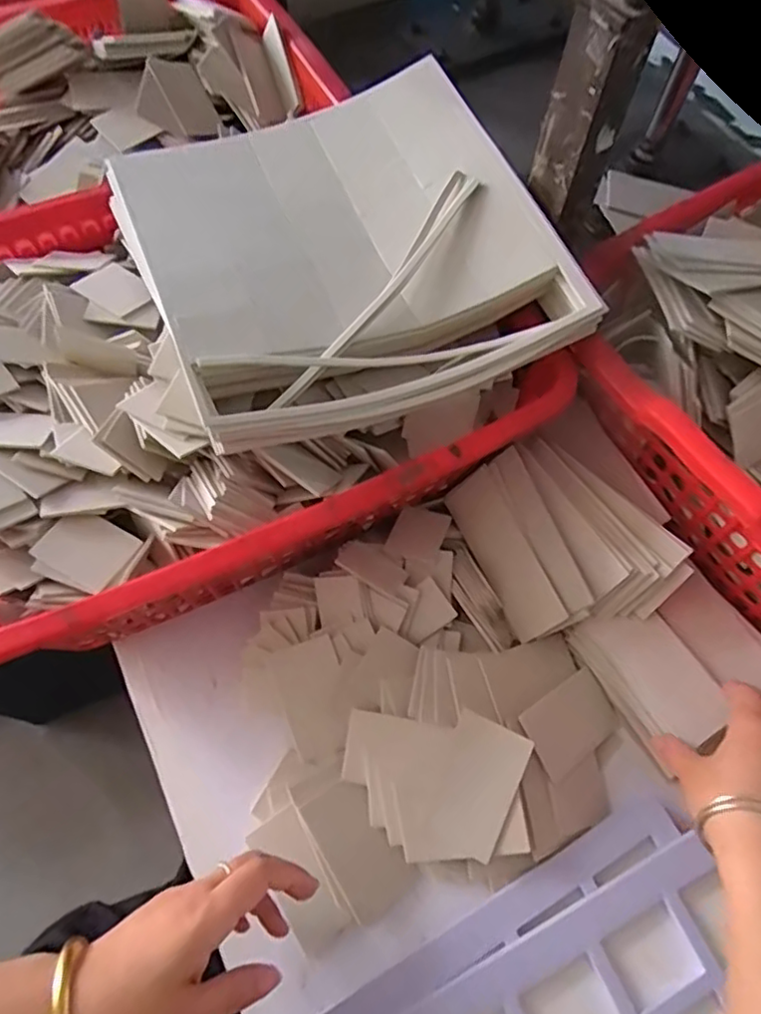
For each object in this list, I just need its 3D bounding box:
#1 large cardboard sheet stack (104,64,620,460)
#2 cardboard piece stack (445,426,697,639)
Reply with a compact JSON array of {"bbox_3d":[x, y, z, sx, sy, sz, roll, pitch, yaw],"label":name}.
[{"bbox_3d":[-0.029,-0.193,0.447,0.273,0.047,0.278,-23,67,-12],"label":"large cardboard sheet stack"},{"bbox_3d":[0.139,0.025,0.490,0.130,0.029,0.160,-39,71,17],"label":"cardboard piece stack"}]

